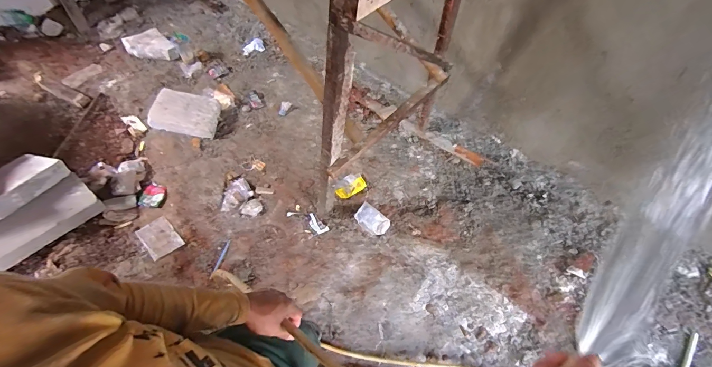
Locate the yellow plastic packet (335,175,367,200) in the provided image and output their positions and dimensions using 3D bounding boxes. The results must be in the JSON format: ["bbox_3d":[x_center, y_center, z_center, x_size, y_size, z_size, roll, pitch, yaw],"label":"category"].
[{"bbox_3d":[-0.028,0.011,1.554,0.136,0.027,0.085,-25,64,-17],"label":"yellow plastic packet"}]

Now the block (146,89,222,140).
[{"bbox_3d":[-0.831,-0.342,1.669,0.310,0.096,0.213,8,59,1],"label":"block"}]

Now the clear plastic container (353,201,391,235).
[{"bbox_3d":[0.074,0.156,1.461,0.139,0.063,0.091,29,65,13],"label":"clear plastic container"}]

